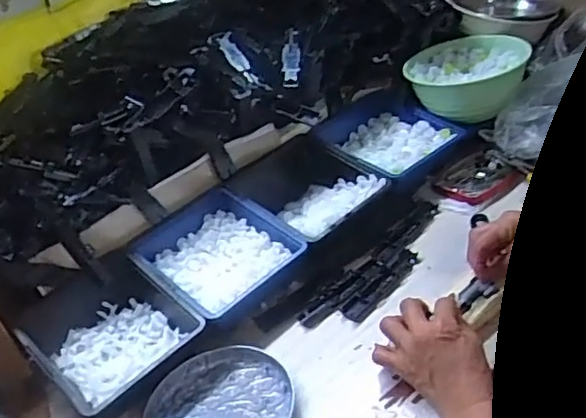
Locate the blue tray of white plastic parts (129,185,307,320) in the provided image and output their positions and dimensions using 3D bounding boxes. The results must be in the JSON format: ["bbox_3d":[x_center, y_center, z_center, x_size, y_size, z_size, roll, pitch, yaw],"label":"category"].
[{"bbox_3d":[-0.089,0.050,0.714,0.149,0.046,0.168,-36,40,-30],"label":"blue tray of white plastic parts"}]

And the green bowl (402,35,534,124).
[{"bbox_3d":[0.240,-0.177,0.855,0.162,0.072,0.151,-3,36,14],"label":"green bowl"}]

